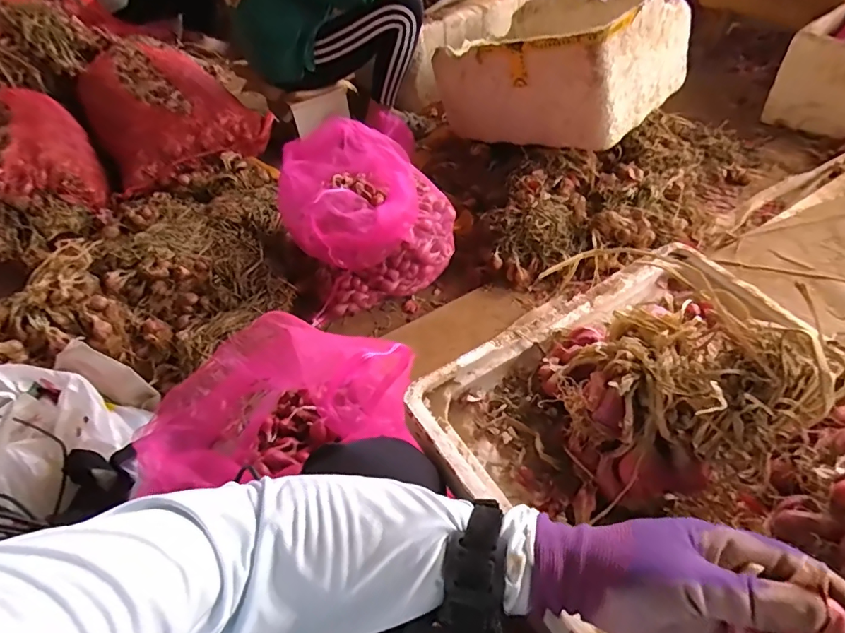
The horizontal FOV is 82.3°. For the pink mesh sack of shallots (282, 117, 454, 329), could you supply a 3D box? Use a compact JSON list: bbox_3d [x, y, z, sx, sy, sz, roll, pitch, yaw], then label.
[{"bbox_3d":[-0.127,-0.241,1.128,0.362,0.288,0.318,-13,50,-6],"label":"pink mesh sack of shallots"}]

